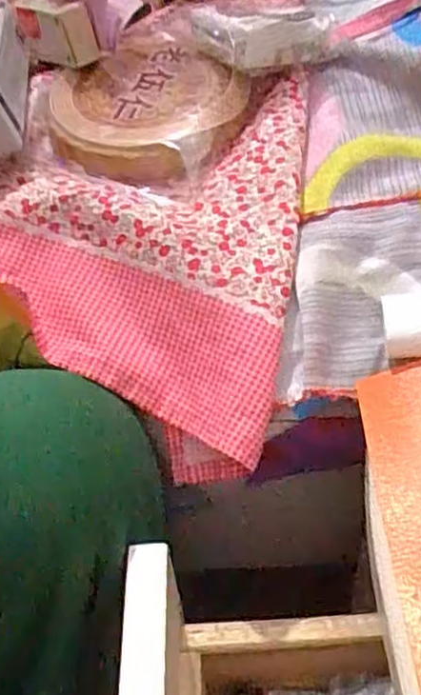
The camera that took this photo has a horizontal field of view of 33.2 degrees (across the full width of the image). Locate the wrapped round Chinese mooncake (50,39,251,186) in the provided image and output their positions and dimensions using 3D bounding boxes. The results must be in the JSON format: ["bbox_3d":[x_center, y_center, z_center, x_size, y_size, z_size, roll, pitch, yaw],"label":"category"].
[{"bbox_3d":[-0.035,-0.133,0.396,0.108,0.033,0.112,-10,44,-6],"label":"wrapped round Chinese mooncake"}]

